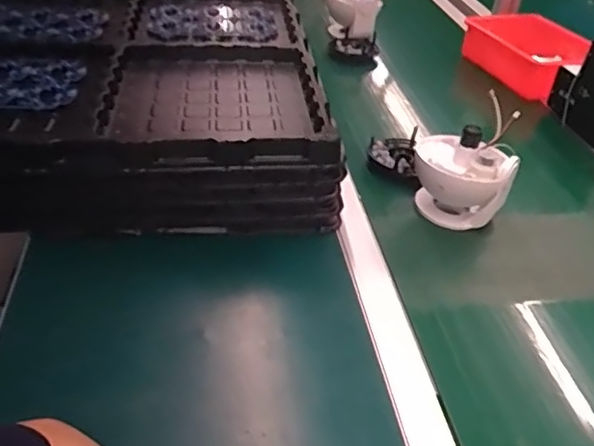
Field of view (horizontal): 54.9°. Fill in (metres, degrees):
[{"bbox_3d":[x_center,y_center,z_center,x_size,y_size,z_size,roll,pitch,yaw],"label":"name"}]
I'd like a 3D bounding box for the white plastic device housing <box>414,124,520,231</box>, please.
[{"bbox_3d":[0.202,-0.051,0.707,0.116,0.121,0.105,15,39,14],"label":"white plastic device housing"}]

